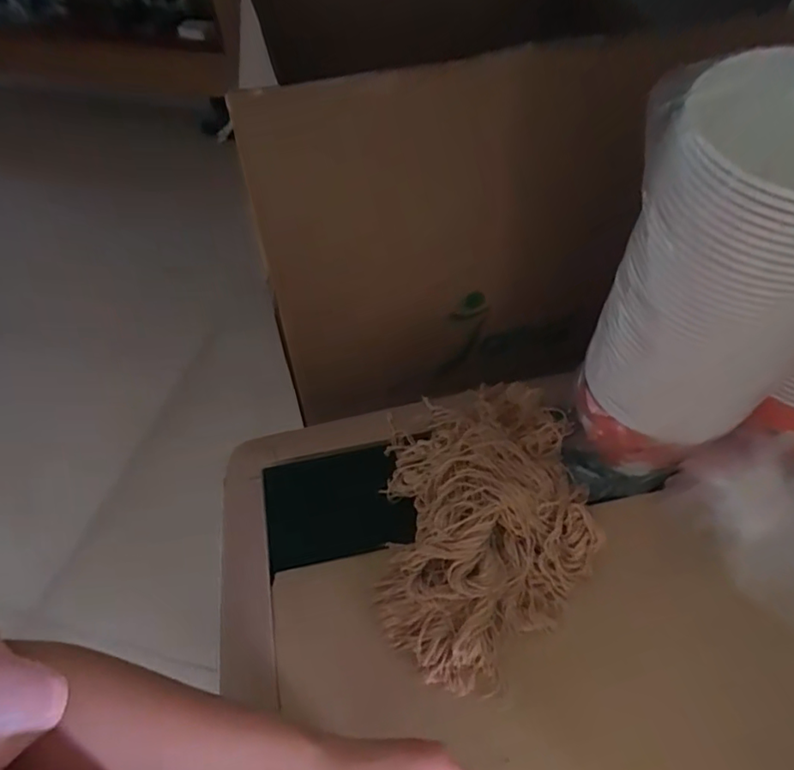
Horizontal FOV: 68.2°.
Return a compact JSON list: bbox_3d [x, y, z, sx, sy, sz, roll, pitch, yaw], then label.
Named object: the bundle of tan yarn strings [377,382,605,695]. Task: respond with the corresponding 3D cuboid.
[{"bbox_3d":[0.093,0.129,0.633,0.214,0.090,0.346,1,52,2],"label":"bundle of tan yarn strings"}]

